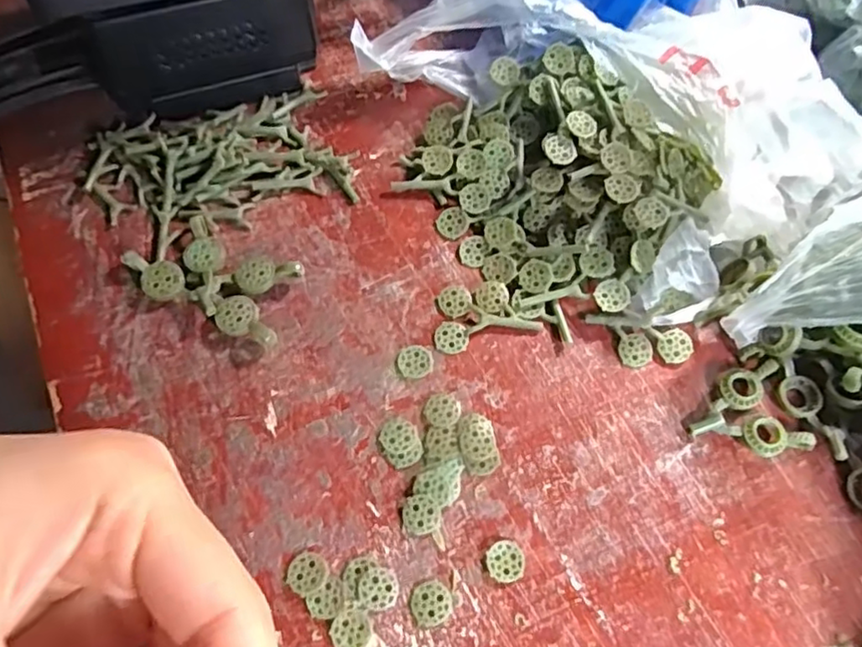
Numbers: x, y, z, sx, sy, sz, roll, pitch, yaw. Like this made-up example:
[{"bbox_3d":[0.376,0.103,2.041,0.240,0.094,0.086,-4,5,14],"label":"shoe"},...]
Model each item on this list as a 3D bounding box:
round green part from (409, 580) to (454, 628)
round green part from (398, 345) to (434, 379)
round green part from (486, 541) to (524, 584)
[{"bbox_3d":[0.000,0.081,0.180,0.012,0.004,0.012,1,67,-2],"label":"round green part"},{"bbox_3d":[-0.005,0.013,0.210,0.012,0.004,0.011,1,65,-1],"label":"round green part"},{"bbox_3d":[0.022,0.071,0.186,0.011,0.004,0.011,1,65,-1],"label":"round green part"}]

